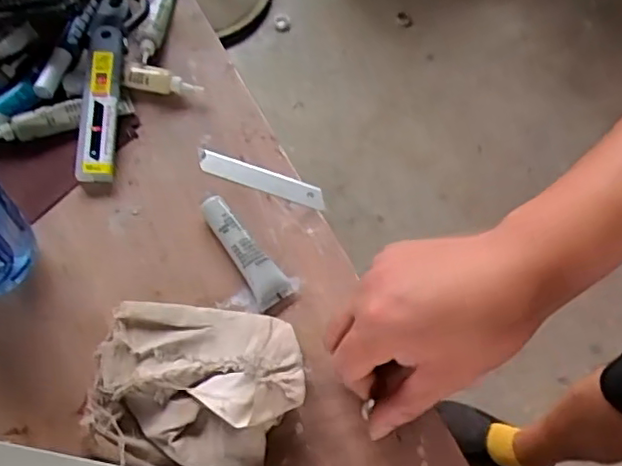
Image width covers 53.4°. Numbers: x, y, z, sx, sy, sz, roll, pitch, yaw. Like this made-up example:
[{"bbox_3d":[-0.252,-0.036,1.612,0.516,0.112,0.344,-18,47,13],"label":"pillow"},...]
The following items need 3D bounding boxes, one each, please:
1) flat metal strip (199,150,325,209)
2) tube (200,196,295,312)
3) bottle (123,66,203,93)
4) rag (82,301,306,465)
[{"bbox_3d":[-0.038,-0.041,0.472,0.099,0.004,0.018,18,76,3],"label":"flat metal strip"},{"bbox_3d":[-0.045,0.010,0.433,0.027,0.018,0.087,-28,67,-18],"label":"tube"},{"bbox_3d":[-0.120,-0.123,0.499,0.062,0.011,0.016,6,62,-1],"label":"bottle"},{"bbox_3d":[-0.069,0.089,0.374,0.124,0.037,0.100,3,62,-2],"label":"rag"}]

